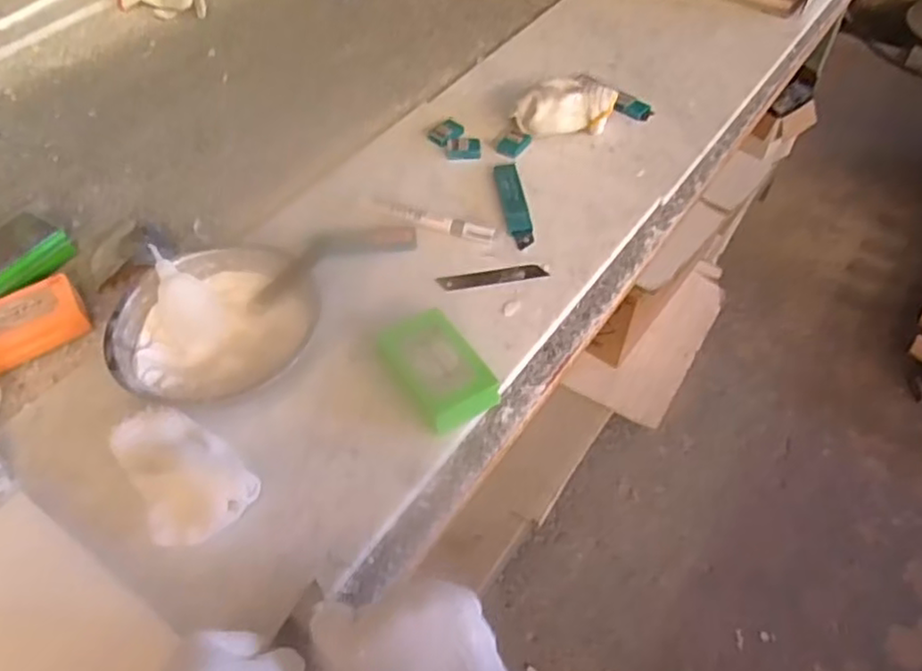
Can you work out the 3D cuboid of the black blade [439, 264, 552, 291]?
[{"bbox_3d":[0.029,-0.053,0.625,0.096,0.006,0.016,-7,65,-4],"label":"black blade"}]

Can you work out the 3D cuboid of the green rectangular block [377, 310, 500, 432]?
[{"bbox_3d":[-0.020,0.027,0.538,0.054,0.036,0.101,-28,55,-20],"label":"green rectangular block"}]

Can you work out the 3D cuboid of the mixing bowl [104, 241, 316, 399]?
[{"bbox_3d":[-0.195,-0.013,0.563,0.166,0.045,0.135,-38,59,-25],"label":"mixing bowl"}]

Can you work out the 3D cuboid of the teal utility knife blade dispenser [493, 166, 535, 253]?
[{"bbox_3d":[0.052,-0.130,0.678,0.024,0.007,0.117,-6,51,-3],"label":"teal utility knife blade dispenser"}]

